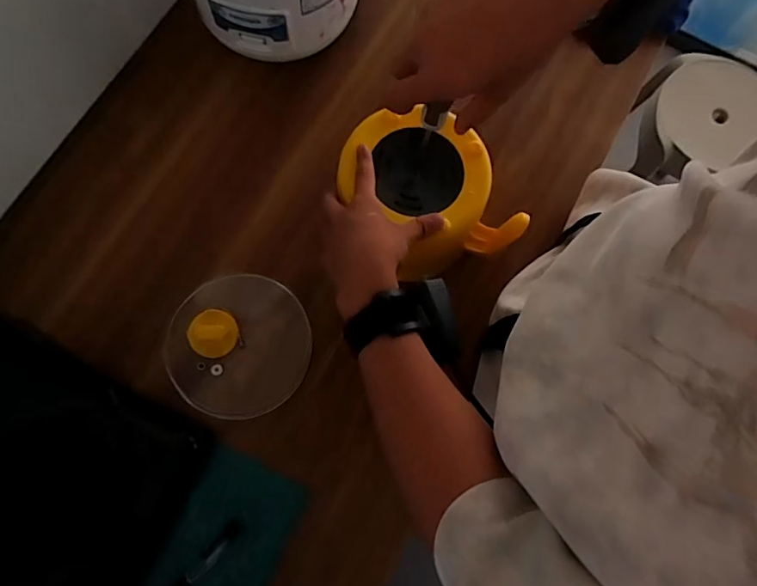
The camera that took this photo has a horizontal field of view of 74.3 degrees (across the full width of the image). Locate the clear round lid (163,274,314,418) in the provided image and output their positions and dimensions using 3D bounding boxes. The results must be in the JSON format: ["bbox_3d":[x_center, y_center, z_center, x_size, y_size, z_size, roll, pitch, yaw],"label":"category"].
[{"bbox_3d":[-0.157,0.057,0.561,0.157,0.024,0.152,0,77,-1],"label":"clear round lid"}]

